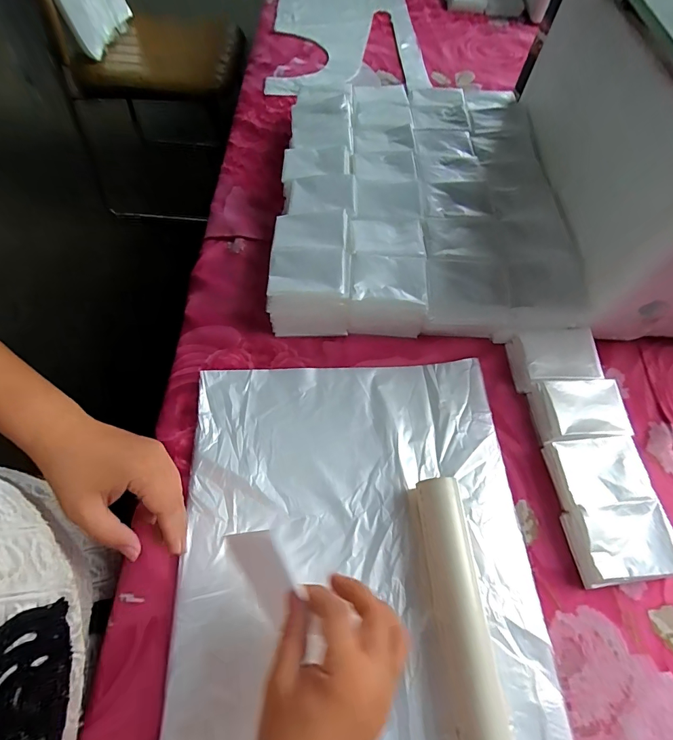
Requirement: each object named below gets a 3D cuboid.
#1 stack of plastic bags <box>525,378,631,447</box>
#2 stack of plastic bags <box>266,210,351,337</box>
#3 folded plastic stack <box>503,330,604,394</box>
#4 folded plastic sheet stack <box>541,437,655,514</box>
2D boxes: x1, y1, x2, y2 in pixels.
[{"bbox_3d":[0.264,0.046,0.426,0.090,0.029,0.065,-1,61,-3],"label":"stack of plastic bags"},{"bbox_3d":[-0.033,-0.121,0.487,0.094,0.072,0.146,2,60,-2],"label":"stack of plastic bags"},{"bbox_3d":[0.256,-0.011,0.460,0.095,0.029,0.068,-3,61,-5],"label":"folded plastic stack"},{"bbox_3d":[0.262,0.105,0.396,0.089,0.026,0.063,-3,61,-5],"label":"folded plastic sheet stack"}]

